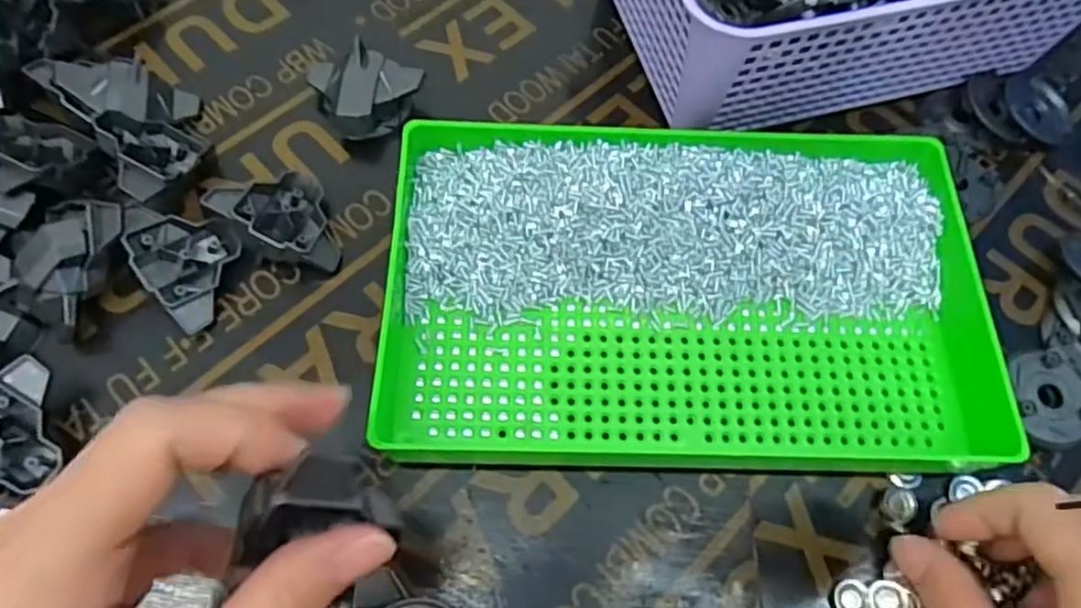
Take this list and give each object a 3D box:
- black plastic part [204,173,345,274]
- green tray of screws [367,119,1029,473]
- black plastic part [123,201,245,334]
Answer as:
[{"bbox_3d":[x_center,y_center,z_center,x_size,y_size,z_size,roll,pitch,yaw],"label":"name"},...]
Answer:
[{"bbox_3d":[-0.113,-0.043,0.314,0.052,0.031,0.041,24,67,9],"label":"black plastic part"},{"bbox_3d":[0.059,-0.007,0.299,0.240,0.040,0.149,2,65,-1],"label":"green tray of screws"},{"bbox_3d":[-0.162,-0.016,0.304,0.044,0.017,0.051,20,59,-33],"label":"black plastic part"}]

